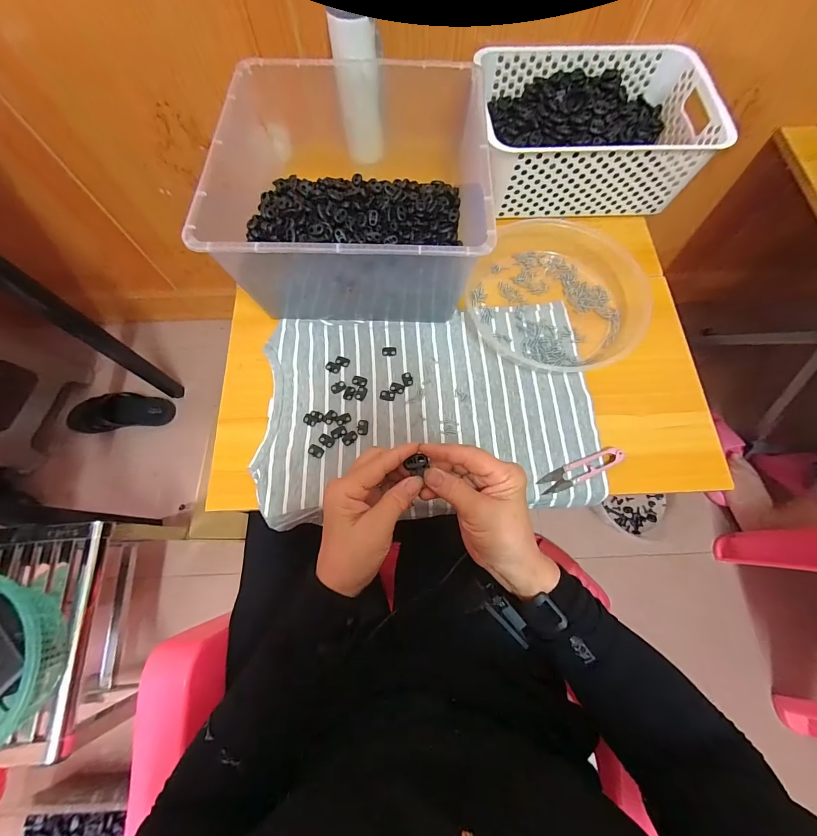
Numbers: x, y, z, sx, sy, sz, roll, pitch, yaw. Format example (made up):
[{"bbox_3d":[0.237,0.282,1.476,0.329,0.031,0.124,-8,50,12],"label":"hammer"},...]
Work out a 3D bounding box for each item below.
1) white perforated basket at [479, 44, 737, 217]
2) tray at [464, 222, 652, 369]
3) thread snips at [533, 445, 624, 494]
[{"bbox_3d":[0.254,-0.406,0.525,0.288,0.102,0.208,-2,71,-1],"label":"white perforated basket"},{"bbox_3d":[0.194,-0.179,0.486,0.214,0.048,0.235,0,71,0],"label":"tray"},{"bbox_3d":[0.194,0.058,0.411,0.098,0.011,0.024,-23,73,-8],"label":"thread snips"}]

